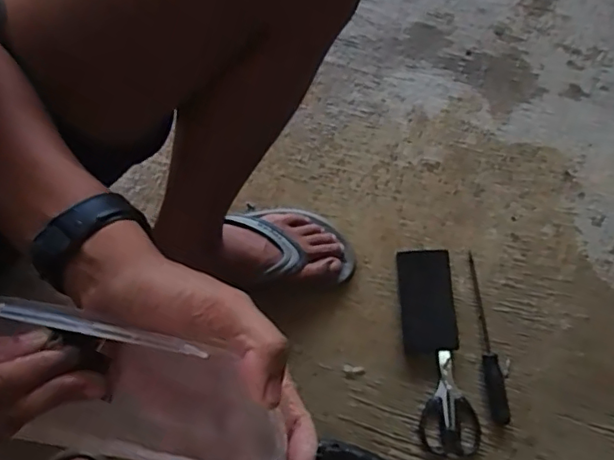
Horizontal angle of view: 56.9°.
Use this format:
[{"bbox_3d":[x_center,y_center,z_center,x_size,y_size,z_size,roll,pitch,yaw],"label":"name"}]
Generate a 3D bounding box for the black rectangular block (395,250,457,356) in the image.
[{"bbox_3d":[0.163,0.095,0.764,0.071,0.013,0.134,-3,76,-2],"label":"black rectangular block"}]

